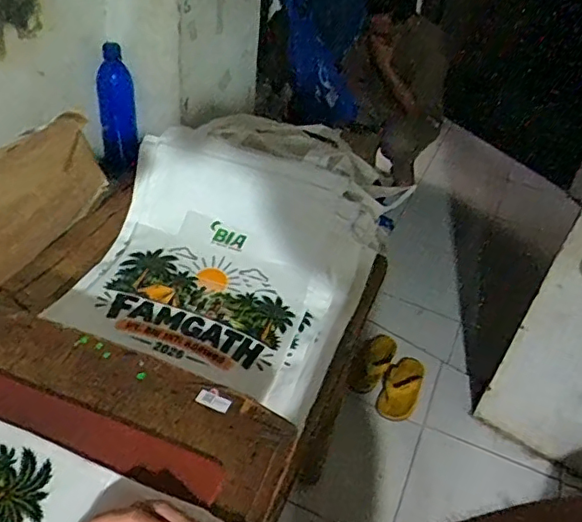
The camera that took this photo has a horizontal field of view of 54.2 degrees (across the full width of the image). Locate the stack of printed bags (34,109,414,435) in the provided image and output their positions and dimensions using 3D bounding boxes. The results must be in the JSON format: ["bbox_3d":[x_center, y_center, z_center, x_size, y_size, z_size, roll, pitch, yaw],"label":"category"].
[{"bbox_3d":[-0.062,-0.057,0.880,0.378,0.181,0.487,20,41,14],"label":"stack of printed bags"}]

